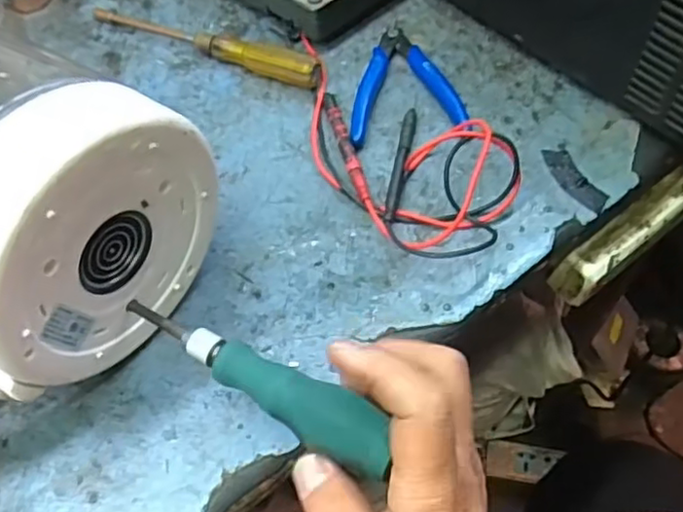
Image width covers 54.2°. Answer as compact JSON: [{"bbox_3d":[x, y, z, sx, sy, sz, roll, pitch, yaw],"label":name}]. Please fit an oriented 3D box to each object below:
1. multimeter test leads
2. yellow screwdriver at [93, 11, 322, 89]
[{"bbox_3d":[0.037,-0.085,0.429,0.106,0.050,0.181,-35,61,-17],"label":"multimeter test leads"},{"bbox_3d":[-0.109,-0.169,0.510,0.209,0.024,0.022,26,62,20],"label":"yellow screwdriver"}]

